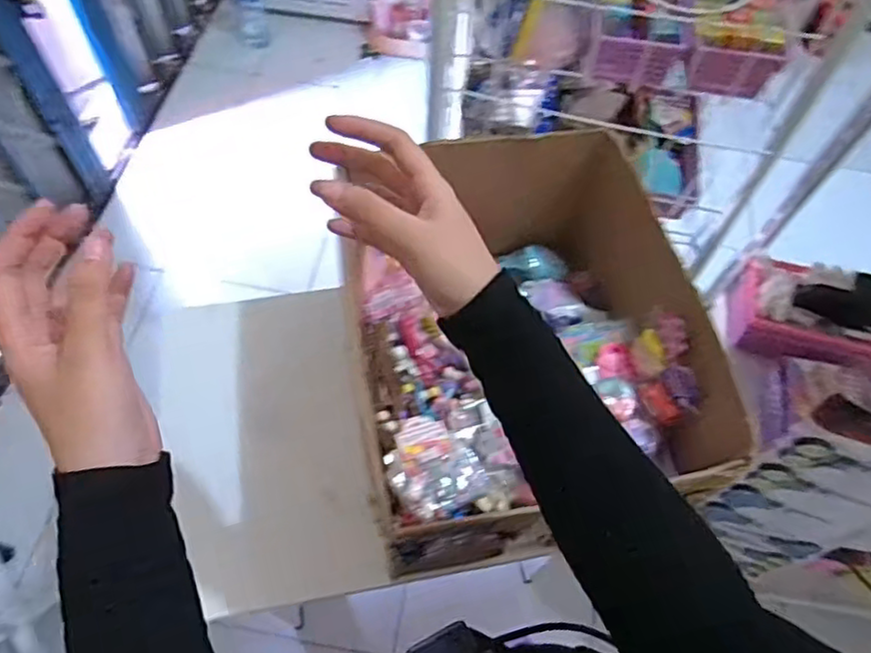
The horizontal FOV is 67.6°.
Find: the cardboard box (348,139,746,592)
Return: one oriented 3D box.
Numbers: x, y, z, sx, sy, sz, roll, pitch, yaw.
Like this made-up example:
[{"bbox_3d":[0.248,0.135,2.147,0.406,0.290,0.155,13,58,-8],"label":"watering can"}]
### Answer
[{"bbox_3d":[0.090,0.034,0.727,0.329,0.237,0.380,-9,62,-8],"label":"cardboard box"}]

